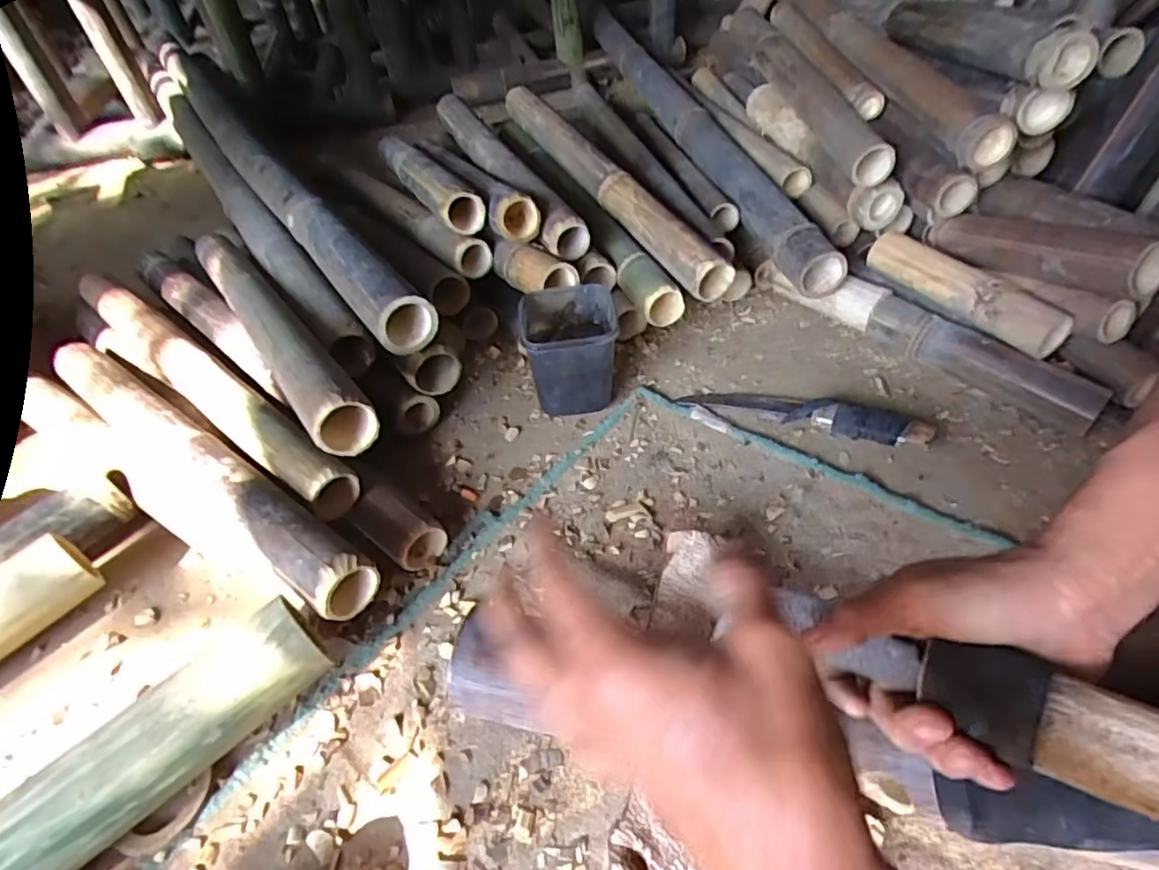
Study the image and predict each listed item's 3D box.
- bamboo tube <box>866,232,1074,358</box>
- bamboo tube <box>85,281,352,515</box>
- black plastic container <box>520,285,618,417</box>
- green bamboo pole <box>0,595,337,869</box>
[{"bbox_3d":[0.462,-0.176,0.764,0.049,0.058,0.243,-26,48,-17],"label":"bamboo tube"},{"bbox_3d":[-0.466,-0.067,0.769,0.593,0.055,0.069,30,56,31],"label":"bamboo tube"},{"bbox_3d":[-0.010,-0.098,0.778,0.110,0.129,0.119,-5,46,2],"label":"black plastic container"},{"bbox_3d":[-0.338,0.247,0.465,0.305,0.068,0.068,-36,52,-26],"label":"green bamboo pole"}]

